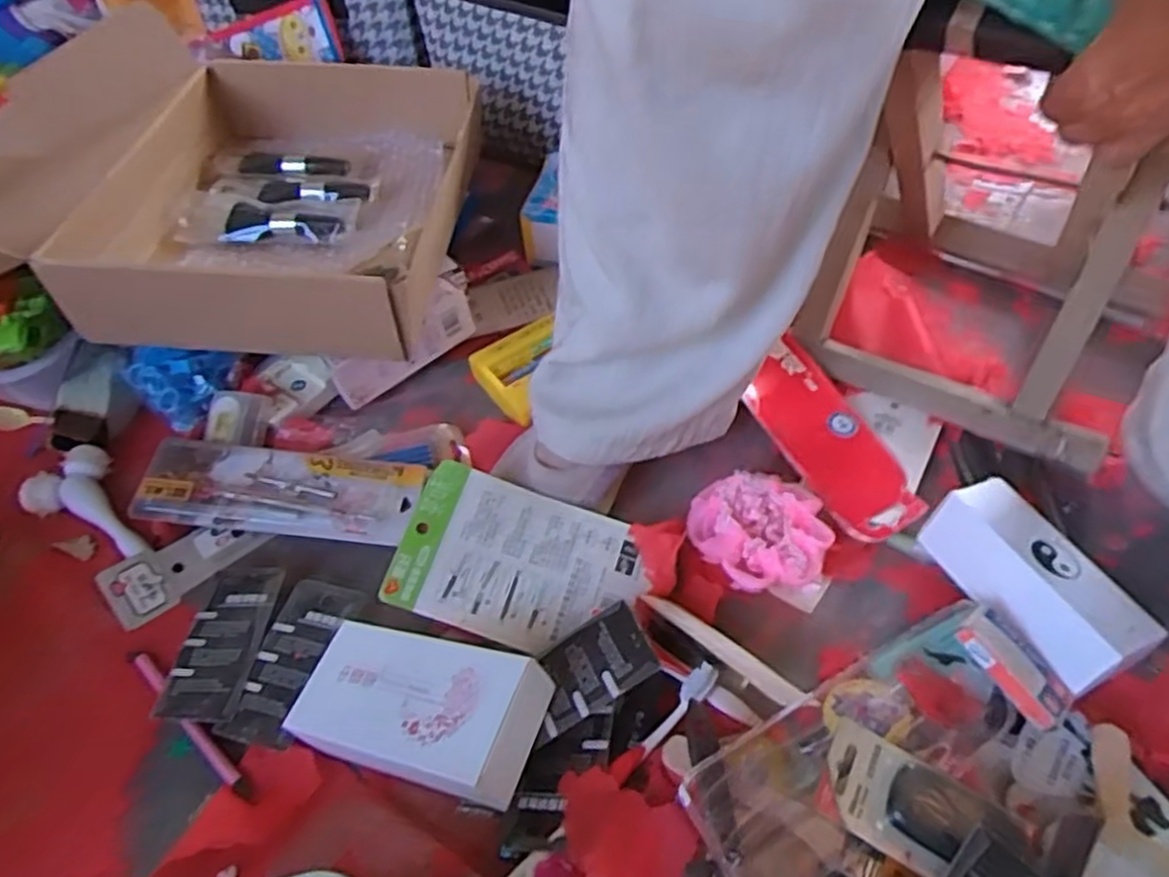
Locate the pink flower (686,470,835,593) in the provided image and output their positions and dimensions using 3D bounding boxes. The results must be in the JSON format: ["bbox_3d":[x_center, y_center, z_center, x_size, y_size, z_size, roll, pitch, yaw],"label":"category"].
[{"bbox_3d":[0.122,0.067,0.541,0.092,0.034,0.080,-7,50,1],"label":"pink flower"}]

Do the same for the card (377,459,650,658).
[{"bbox_3d":[-0.044,0.085,0.519,0.159,0.006,0.103,20,68,-1],"label":"card"}]

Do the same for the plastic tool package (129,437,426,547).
[{"bbox_3d":[-0.235,0.038,0.594,0.206,0.021,0.071,7,56,-1],"label":"plastic tool package"}]

